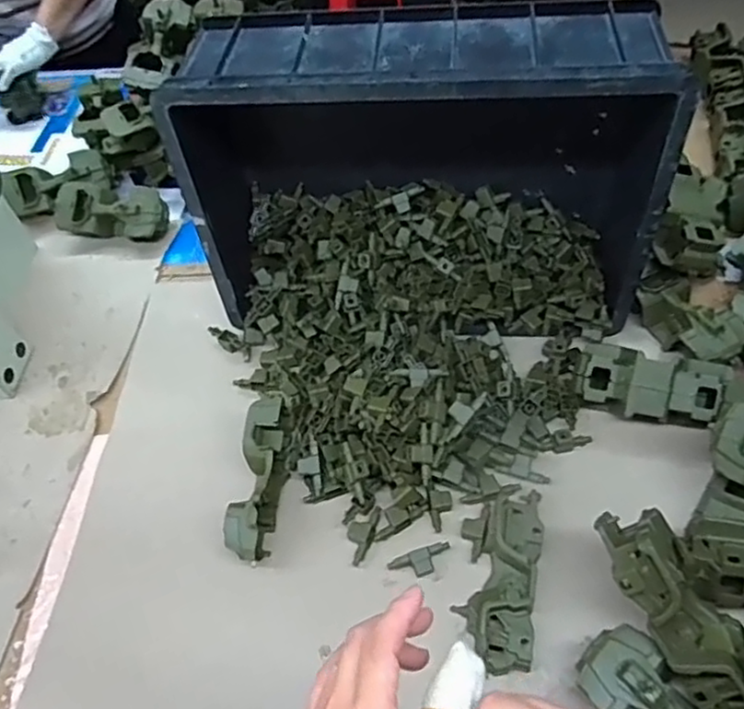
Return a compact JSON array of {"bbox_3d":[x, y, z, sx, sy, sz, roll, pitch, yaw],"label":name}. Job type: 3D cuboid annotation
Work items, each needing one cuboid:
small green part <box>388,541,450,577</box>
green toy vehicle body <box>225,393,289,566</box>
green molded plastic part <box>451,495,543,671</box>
[{"bbox_3d":[0.052,0.219,0.693,0.067,0.016,0.028,-16,55,-6],"label":"small green part"},{"bbox_3d":[-0.127,0.141,0.732,0.044,0.077,0.174,5,56,8],"label":"green toy vehicle body"},{"bbox_3d":[0.135,0.223,0.670,0.070,0.035,0.182,8,56,10],"label":"green molded plastic part"}]

